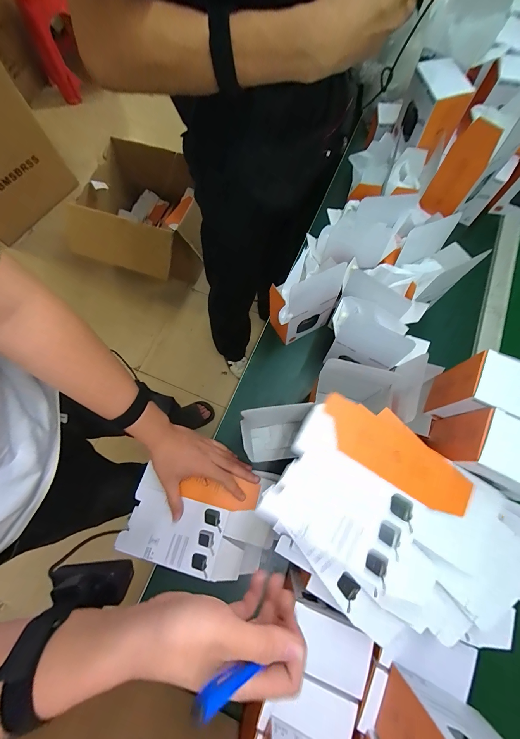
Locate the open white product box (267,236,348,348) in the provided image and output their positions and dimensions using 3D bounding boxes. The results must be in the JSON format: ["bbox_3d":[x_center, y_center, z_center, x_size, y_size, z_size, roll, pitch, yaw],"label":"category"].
[{"bbox_3d":[0.071,-0.123,0.502,0.114,0.169,0.067,-29,74,-8],"label":"open white product box"}]

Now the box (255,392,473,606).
[{"bbox_3d":[0.121,0.131,0.318,0.185,0.019,0.166,30,75,10],"label":"box"}]

